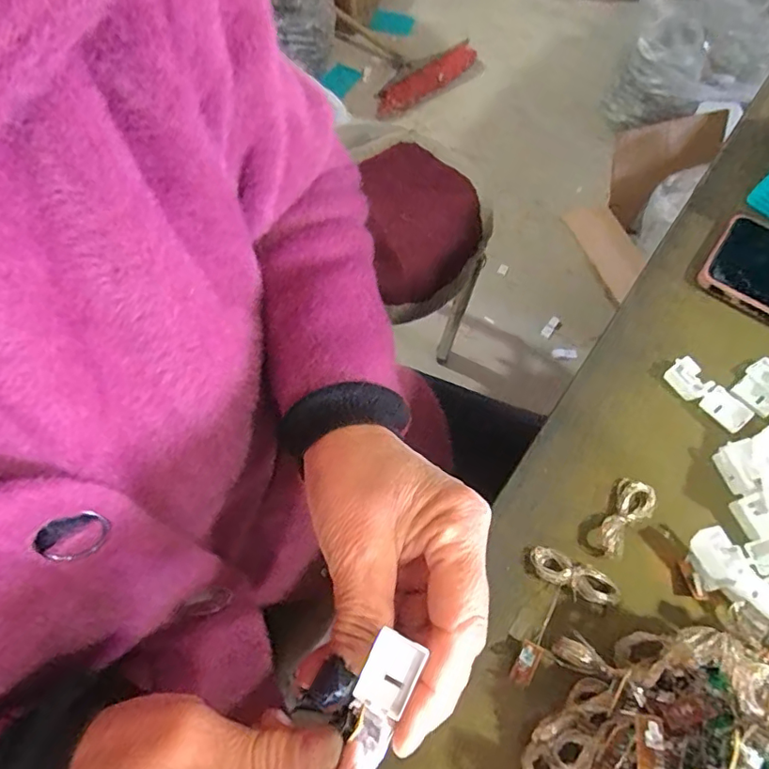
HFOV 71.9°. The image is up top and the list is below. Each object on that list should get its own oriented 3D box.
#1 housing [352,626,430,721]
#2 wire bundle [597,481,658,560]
[{"bbox_3d":[0.002,0.108,0.199,0.018,0.011,0.026,25,66,12],"label":"housing"},{"bbox_3d":[0.145,0.080,0.317,0.023,0.013,0.052,32,69,13],"label":"wire bundle"}]

